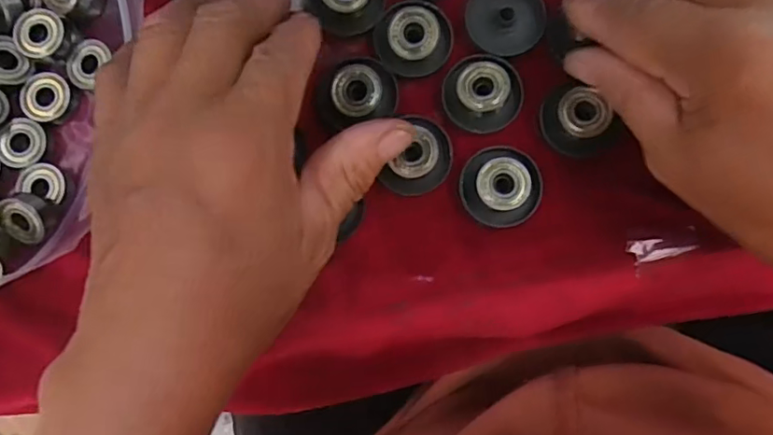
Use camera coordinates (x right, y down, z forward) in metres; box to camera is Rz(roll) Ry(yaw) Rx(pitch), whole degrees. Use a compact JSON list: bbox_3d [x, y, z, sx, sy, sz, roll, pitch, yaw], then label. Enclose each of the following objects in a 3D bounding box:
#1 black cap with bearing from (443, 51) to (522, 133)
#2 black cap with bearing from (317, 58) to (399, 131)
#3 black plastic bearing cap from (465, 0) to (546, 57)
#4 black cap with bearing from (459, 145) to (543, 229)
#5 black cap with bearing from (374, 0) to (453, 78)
[{"bbox_3d":[0.040,-0.052,0.220,0.032,0.011,0.032,0,84,2],"label":"black cap with bearing"},{"bbox_3d":[-0.013,-0.054,0.223,0.032,0.015,0.030,0,84,2],"label":"black cap with bearing"},{"bbox_3d":[0.050,-0.084,0.228,0.032,0.006,0.030,0,84,2],"label":"black plastic bearing cap"},{"bbox_3d":[0.047,-0.013,0.219,0.032,0.011,0.032,0,84,2],"label":"black cap with bearing"},{"bbox_3d":[0.011,-0.076,0.223,0.032,0.009,0.030,0,84,2],"label":"black cap with bearing"}]

